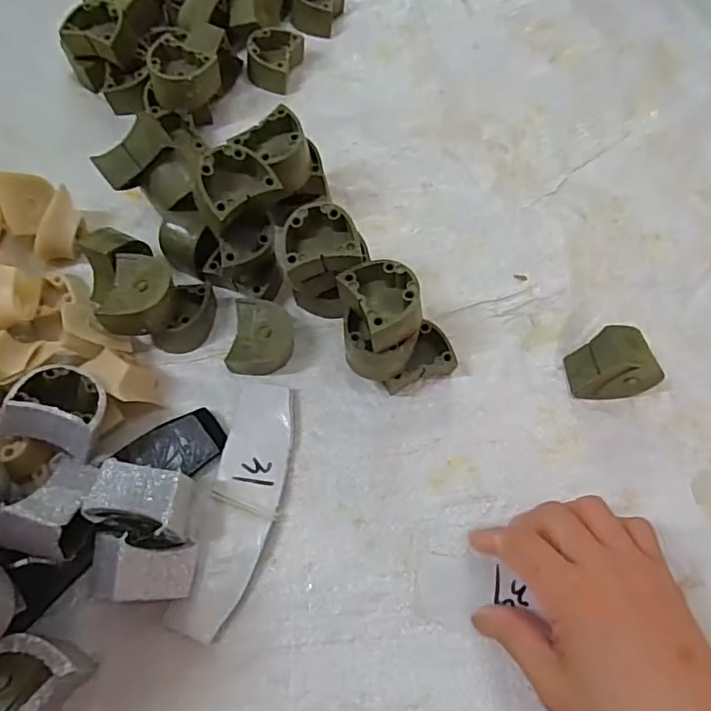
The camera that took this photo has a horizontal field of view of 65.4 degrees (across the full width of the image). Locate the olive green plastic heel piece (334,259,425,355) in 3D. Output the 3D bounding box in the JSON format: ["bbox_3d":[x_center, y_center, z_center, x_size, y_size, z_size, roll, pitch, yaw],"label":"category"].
[{"bbox_3d":[0.015,-0.030,0.319,0.042,0.023,0.047,-15,68,-8],"label":"olive green plastic heel piece"}]

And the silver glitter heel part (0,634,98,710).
[{"bbox_3d":[-0.167,0.167,0.281,0.040,0.032,0.049,29,70,10],"label":"silver glitter heel part"}]

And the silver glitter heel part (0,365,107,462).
[{"bbox_3d":[-0.164,0.032,0.308,0.046,0.036,0.040,22,25,-14],"label":"silver glitter heel part"}]

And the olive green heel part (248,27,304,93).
[{"bbox_3d":[-0.068,-0.245,0.456,0.039,0.025,0.044,17,69,5],"label":"olive green heel part"}]

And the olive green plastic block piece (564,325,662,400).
[{"bbox_3d":[0.163,0.006,0.348,0.046,0.043,0.035,-5,69,-4],"label":"olive green plastic block piece"}]

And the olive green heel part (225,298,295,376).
[{"bbox_3d":[-0.061,-0.010,0.361,0.039,0.025,0.046,14,69,4],"label":"olive green heel part"}]

